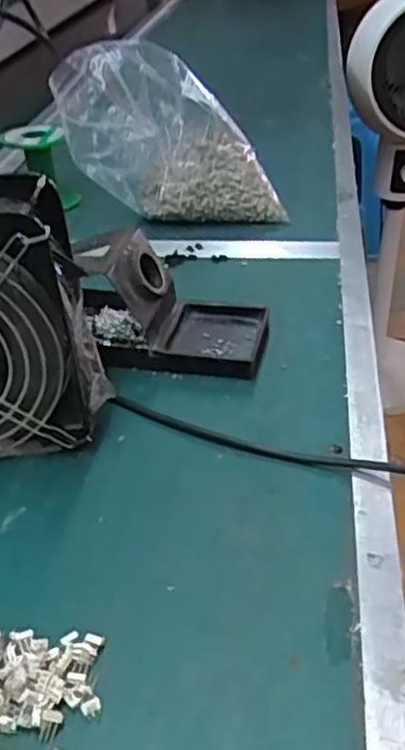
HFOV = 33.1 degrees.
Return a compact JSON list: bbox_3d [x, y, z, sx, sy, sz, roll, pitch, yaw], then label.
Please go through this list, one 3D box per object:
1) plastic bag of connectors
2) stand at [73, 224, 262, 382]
[{"bbox_3d":[-0.033,-0.215,0.618,0.200,0.148,0.061,7,39,15],"label":"plastic bag of connectors"},{"bbox_3d":[-0.026,-0.051,0.465,0.136,0.072,0.072,6,38,13],"label":"stand"}]

